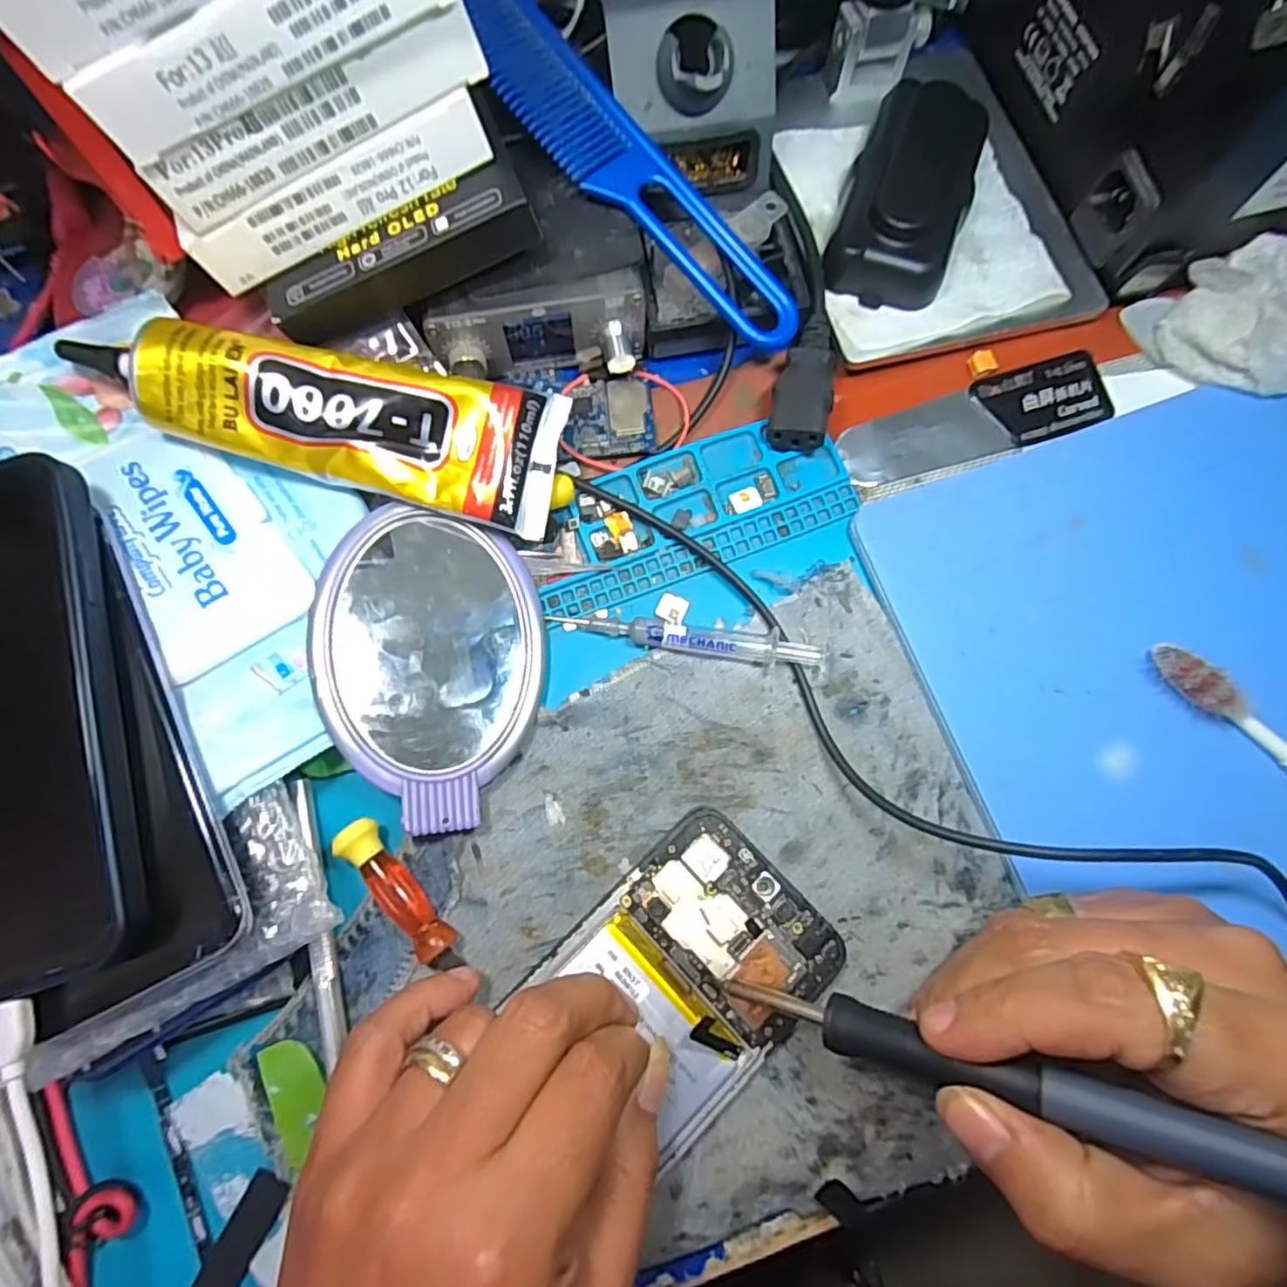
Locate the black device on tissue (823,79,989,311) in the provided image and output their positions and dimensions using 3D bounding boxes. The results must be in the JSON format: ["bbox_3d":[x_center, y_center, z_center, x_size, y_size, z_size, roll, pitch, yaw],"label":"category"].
[{"bbox_3d":[0.113,-0.192,0.279,0.048,0.023,0.099,19,79,3],"label":"black device on tissue"}]

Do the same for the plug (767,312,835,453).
[{"bbox_3d":[0.067,-0.107,0.270,0.022,0.018,0.060,16,79,3],"label":"plug"}]

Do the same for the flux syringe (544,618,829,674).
[{"bbox_3d":[0.017,-0.003,0.255,0.104,0.008,0.013,9,79,1],"label":"flux syringe"}]

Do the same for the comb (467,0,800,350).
[{"bbox_3d":[-0.008,-0.188,0.259,0.038,0.005,0.183,-44,94,-14],"label":"comb"}]

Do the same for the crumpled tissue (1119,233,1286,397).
[{"bbox_3d":[0.246,-0.131,0.272,0.050,0.028,0.063,-30,80,-6],"label":"crumpled tissue"}]

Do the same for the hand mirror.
[{"bbox_3d":[-0.078,0.007,0.242,0.078,0.006,0.115,3,75,-16],"label":"hand mirror"}]

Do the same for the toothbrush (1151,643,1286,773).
[{"bbox_3d":[0.230,0.040,0.239,0.106,0.015,0.012,44,82,8],"label":"toothbrush"}]

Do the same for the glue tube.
[{"bbox_3d":[-0.110,-0.080,0.237,0.157,0.023,0.050,10,78,-12],"label":"glue tube"}]

